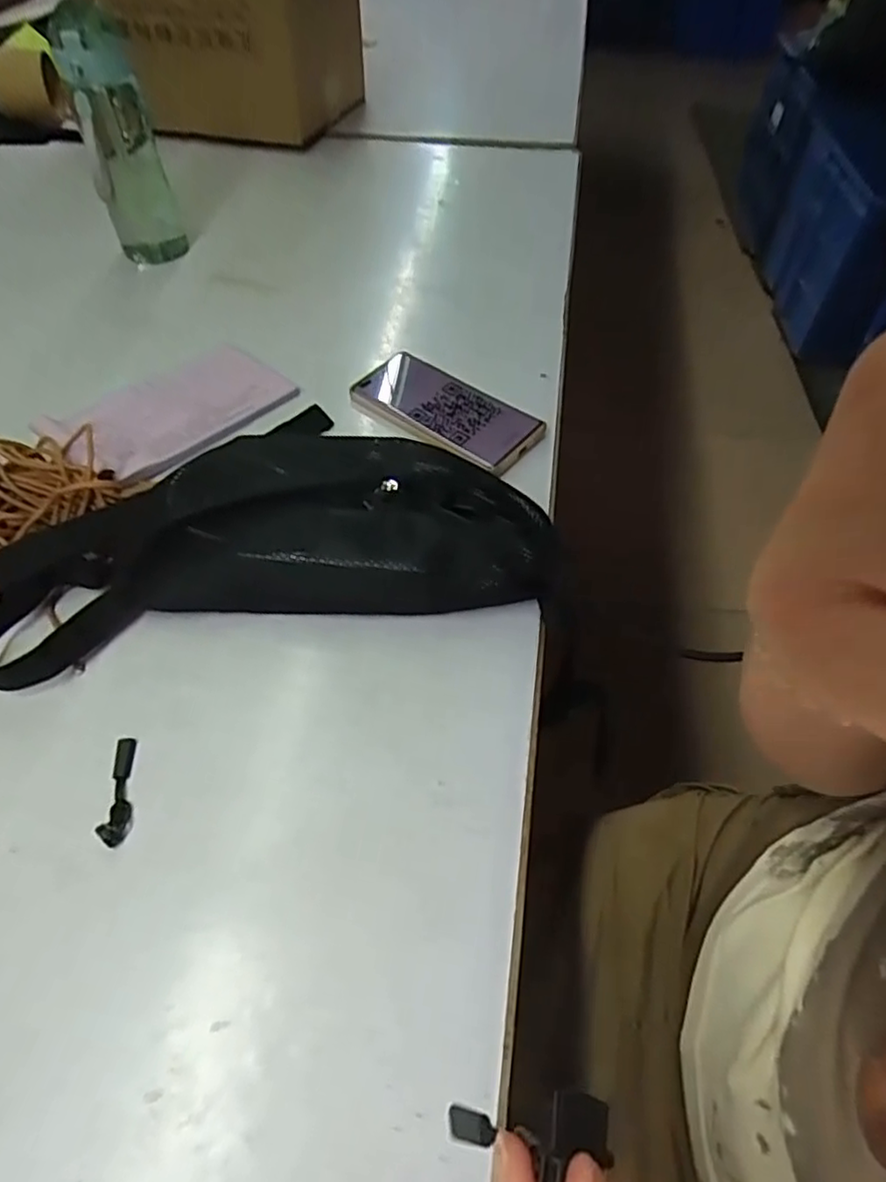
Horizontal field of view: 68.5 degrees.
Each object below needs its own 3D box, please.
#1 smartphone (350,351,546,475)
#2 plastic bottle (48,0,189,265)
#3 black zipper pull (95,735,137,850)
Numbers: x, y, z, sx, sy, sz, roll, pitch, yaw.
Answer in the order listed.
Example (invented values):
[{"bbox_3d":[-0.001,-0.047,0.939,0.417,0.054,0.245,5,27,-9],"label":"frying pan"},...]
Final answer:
[{"bbox_3d":[0.003,-0.160,0.565,0.164,0.014,0.077,34,60,22],"label":"smartphone"},{"bbox_3d":[-0.326,-0.455,0.666,0.066,0.225,0.068,-12,55,-10],"label":"plastic bottle"},{"bbox_3d":[-0.182,0.112,0.369,0.014,0.009,0.063,-5,54,-5],"label":"black zipper pull"}]

